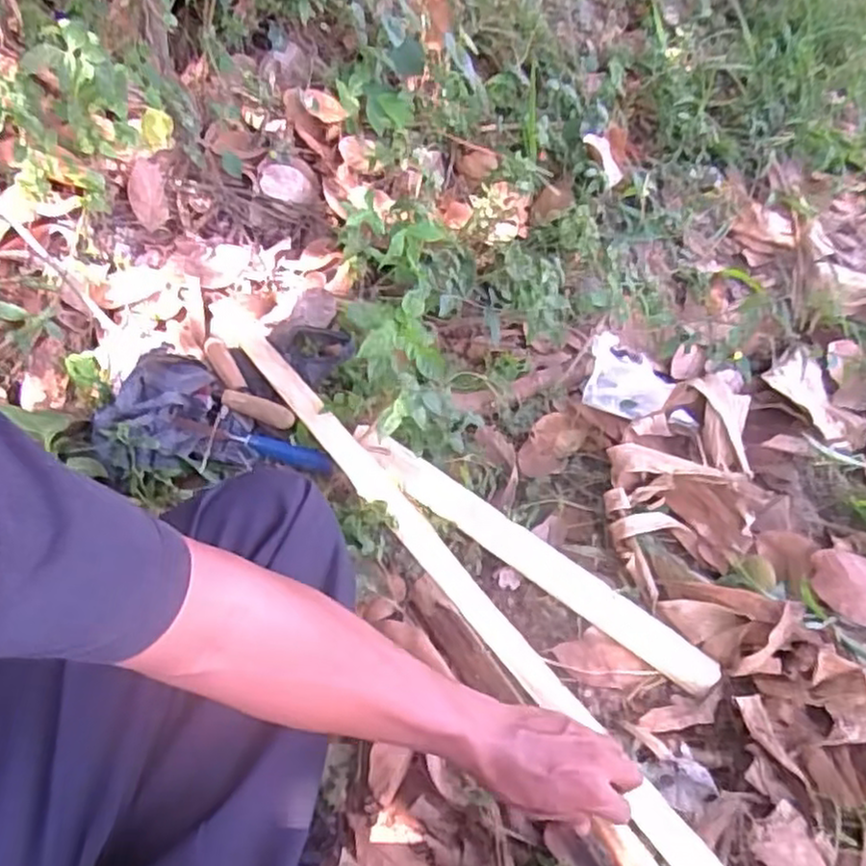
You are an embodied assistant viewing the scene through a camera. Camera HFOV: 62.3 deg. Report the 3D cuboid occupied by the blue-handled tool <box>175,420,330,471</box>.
[{"bbox_3d":[-0.207,0.013,0.830,0.181,0.030,0.023,12,44,8],"label":"blue-handled tool"}]

